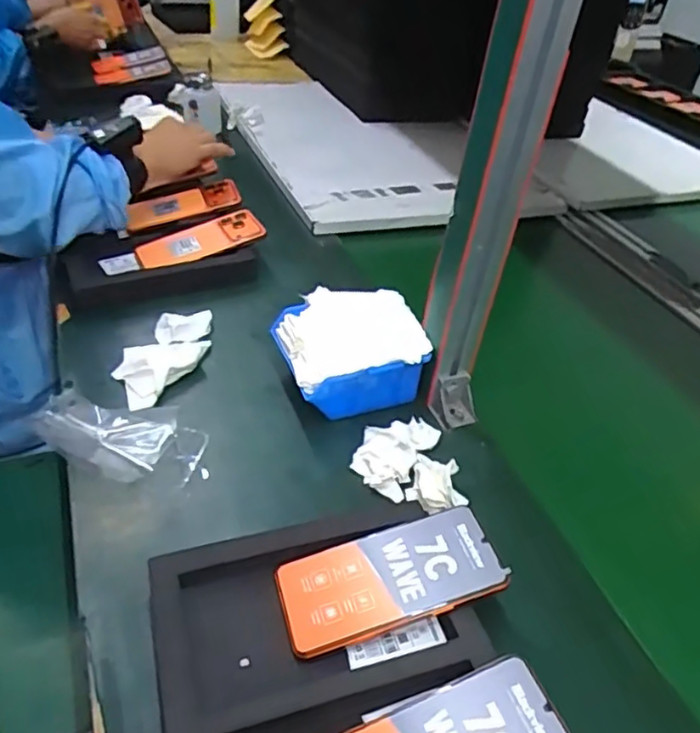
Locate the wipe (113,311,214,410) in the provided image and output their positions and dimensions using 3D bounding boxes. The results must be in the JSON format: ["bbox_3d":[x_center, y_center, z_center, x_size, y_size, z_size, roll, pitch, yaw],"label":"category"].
[{"bbox_3d":[-0.200,-0.016,0.692,0.076,0.024,0.153,23,42,17],"label":"wipe"}]

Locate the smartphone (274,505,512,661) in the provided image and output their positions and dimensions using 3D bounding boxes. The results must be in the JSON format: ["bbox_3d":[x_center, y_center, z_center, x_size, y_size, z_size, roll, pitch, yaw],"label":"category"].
[{"bbox_3d":[0.029,0.158,0.476,0.162,0.007,0.076,-16,47,-9],"label":"smartphone"}]

